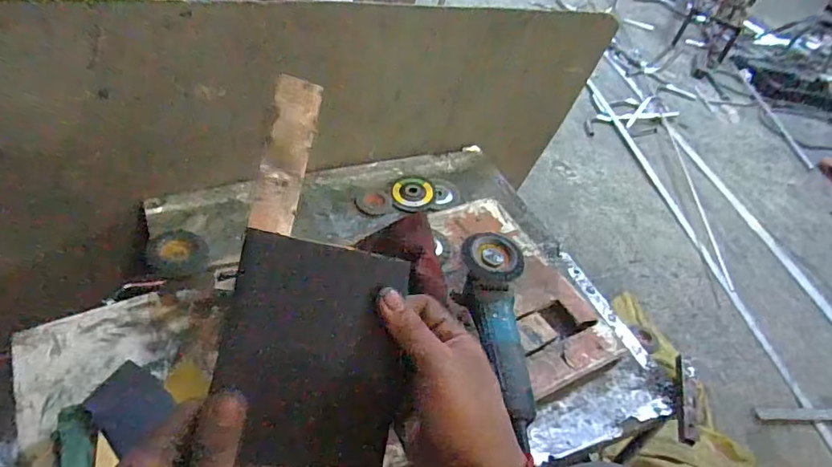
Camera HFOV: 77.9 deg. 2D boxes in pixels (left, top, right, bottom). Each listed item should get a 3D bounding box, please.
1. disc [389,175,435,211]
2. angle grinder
[{"bbox_3d":[-0.005,-0.079,0.960,0.081,0.015,0.093,11,45,-3],"label":"disc"},{"bbox_3d":[0.113,0.132,0.701,0.081,0.075,0.271,-2,60,-9],"label":"angle grinder"}]

